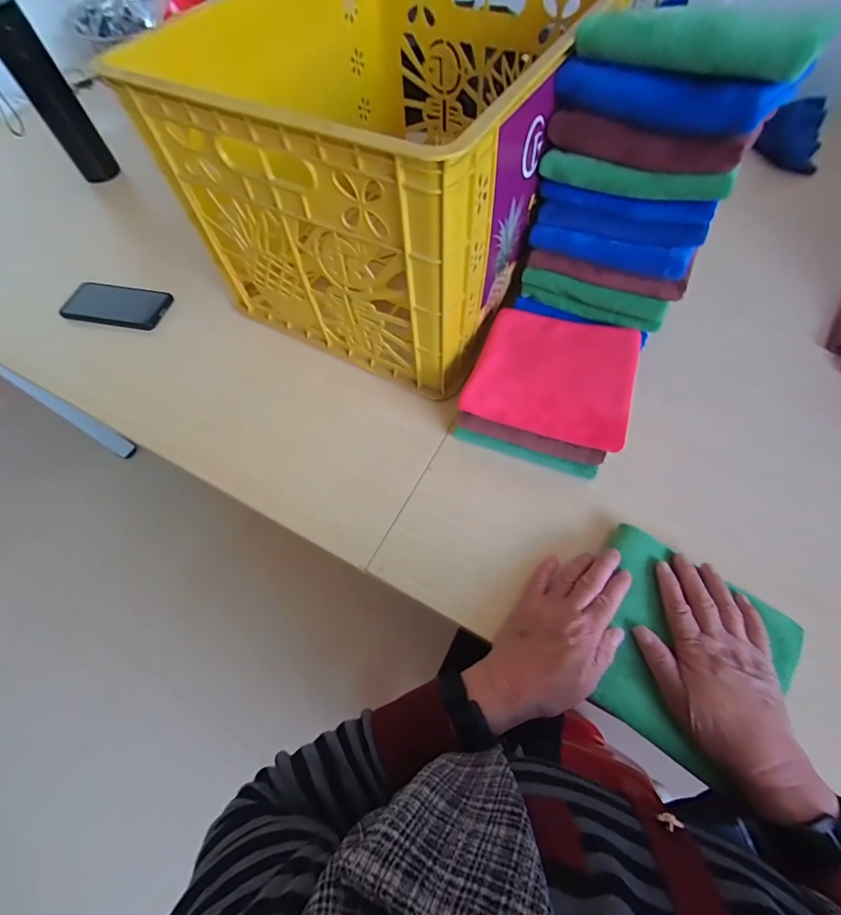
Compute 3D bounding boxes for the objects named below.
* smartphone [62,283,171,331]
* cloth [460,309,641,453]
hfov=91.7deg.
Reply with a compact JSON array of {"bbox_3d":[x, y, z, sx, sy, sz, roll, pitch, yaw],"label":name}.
[{"bbox_3d":[-0.468,-0.235,0.632,0.161,0.010,0.077,10,62,8],"label":"smartphone"},{"bbox_3d":[0.152,-0.101,0.453,0.166,0.016,0.172,17,63,12],"label":"cloth"}]

